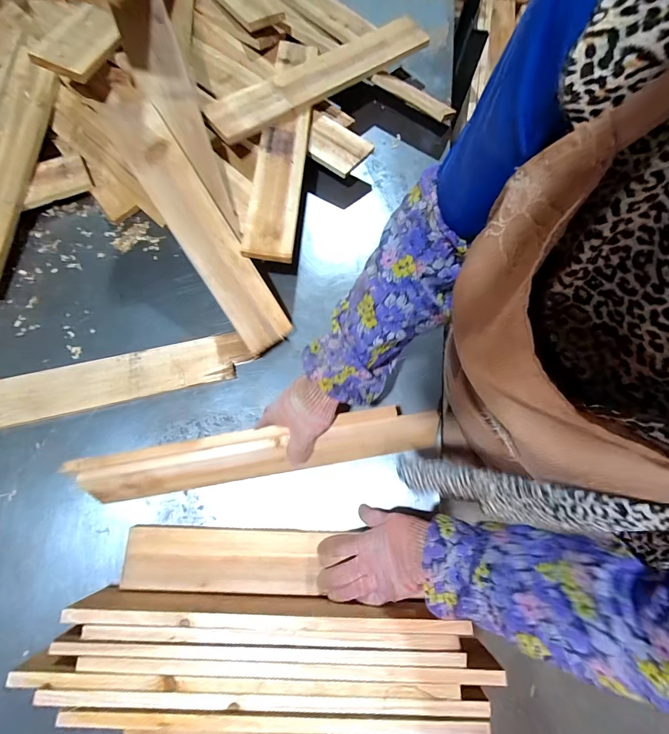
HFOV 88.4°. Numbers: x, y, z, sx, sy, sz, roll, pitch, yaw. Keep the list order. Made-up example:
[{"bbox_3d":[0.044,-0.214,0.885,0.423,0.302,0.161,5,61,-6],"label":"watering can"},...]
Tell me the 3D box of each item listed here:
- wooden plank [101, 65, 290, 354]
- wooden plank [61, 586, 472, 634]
[{"bbox_3d":[-0.215,-0.228,0.539,0.081,0.033,0.435,-33,99,-11],"label":"wooden plank"},{"bbox_3d":[-0.083,0.309,0.437,0.462,0.061,0.017,3,73,-2],"label":"wooden plank"}]

